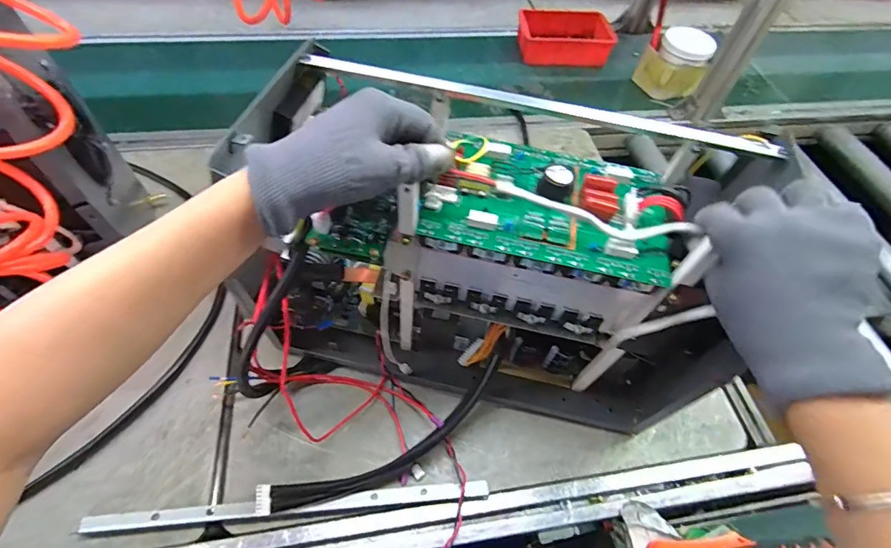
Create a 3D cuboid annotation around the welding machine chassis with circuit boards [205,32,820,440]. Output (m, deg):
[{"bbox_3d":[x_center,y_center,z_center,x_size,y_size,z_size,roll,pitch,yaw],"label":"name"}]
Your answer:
[{"bbox_3d":[0.058,-0.001,0.459,0.416,0.293,0.174,14,56,6],"label":"welding machine chassis with circuit boards"}]

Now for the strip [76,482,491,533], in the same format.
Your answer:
[{"bbox_3d":[-0.156,0.242,0.451,0.402,0.010,0.021,-3,56,-6],"label":"strip"}]

